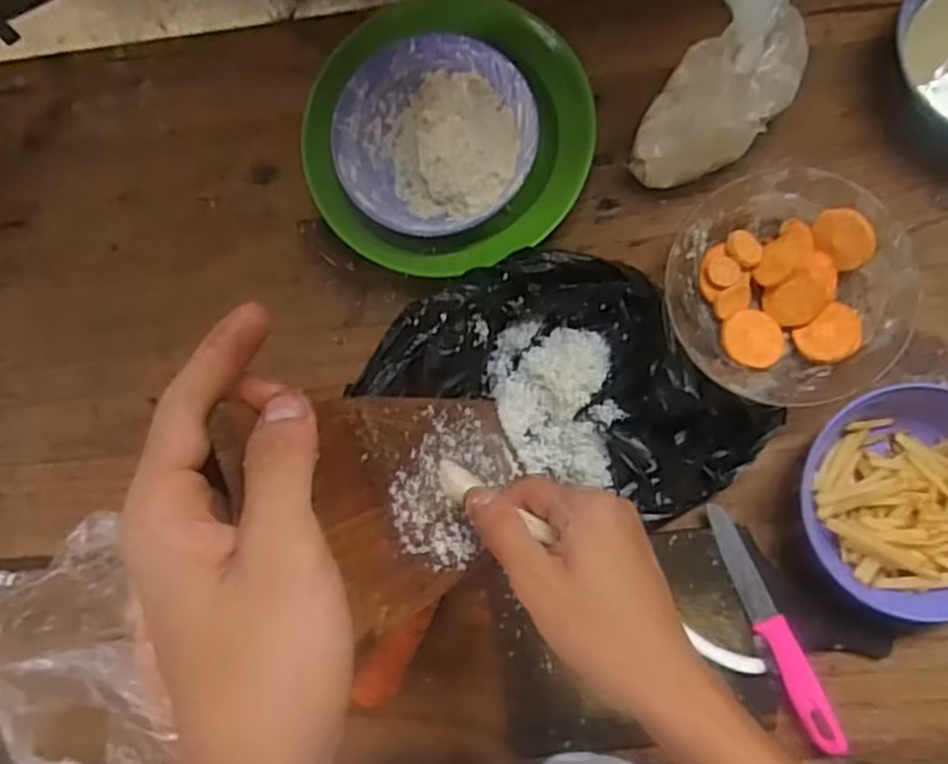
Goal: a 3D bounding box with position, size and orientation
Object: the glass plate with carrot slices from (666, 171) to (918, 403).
[{"bbox_3d":[0.217,-0.065,0.524,0.156,0.065,0.155,0,87,8],"label":"glass plate with carrot slices"}]

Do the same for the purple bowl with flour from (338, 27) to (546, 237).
[{"bbox_3d":[-0.026,-0.181,0.558,0.143,0.047,0.147,0,87,8],"label":"purple bowl with flour"}]

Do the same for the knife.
[{"bbox_3d":[0.201,0.166,0.502,0.021,0.011,0.171,-27,83,6],"label":"knife"}]

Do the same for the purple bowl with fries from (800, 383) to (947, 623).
[{"bbox_3d":[0.294,0.078,0.498,0.142,0.053,0.142,0,87,8],"label":"purple bowl with fries"}]

